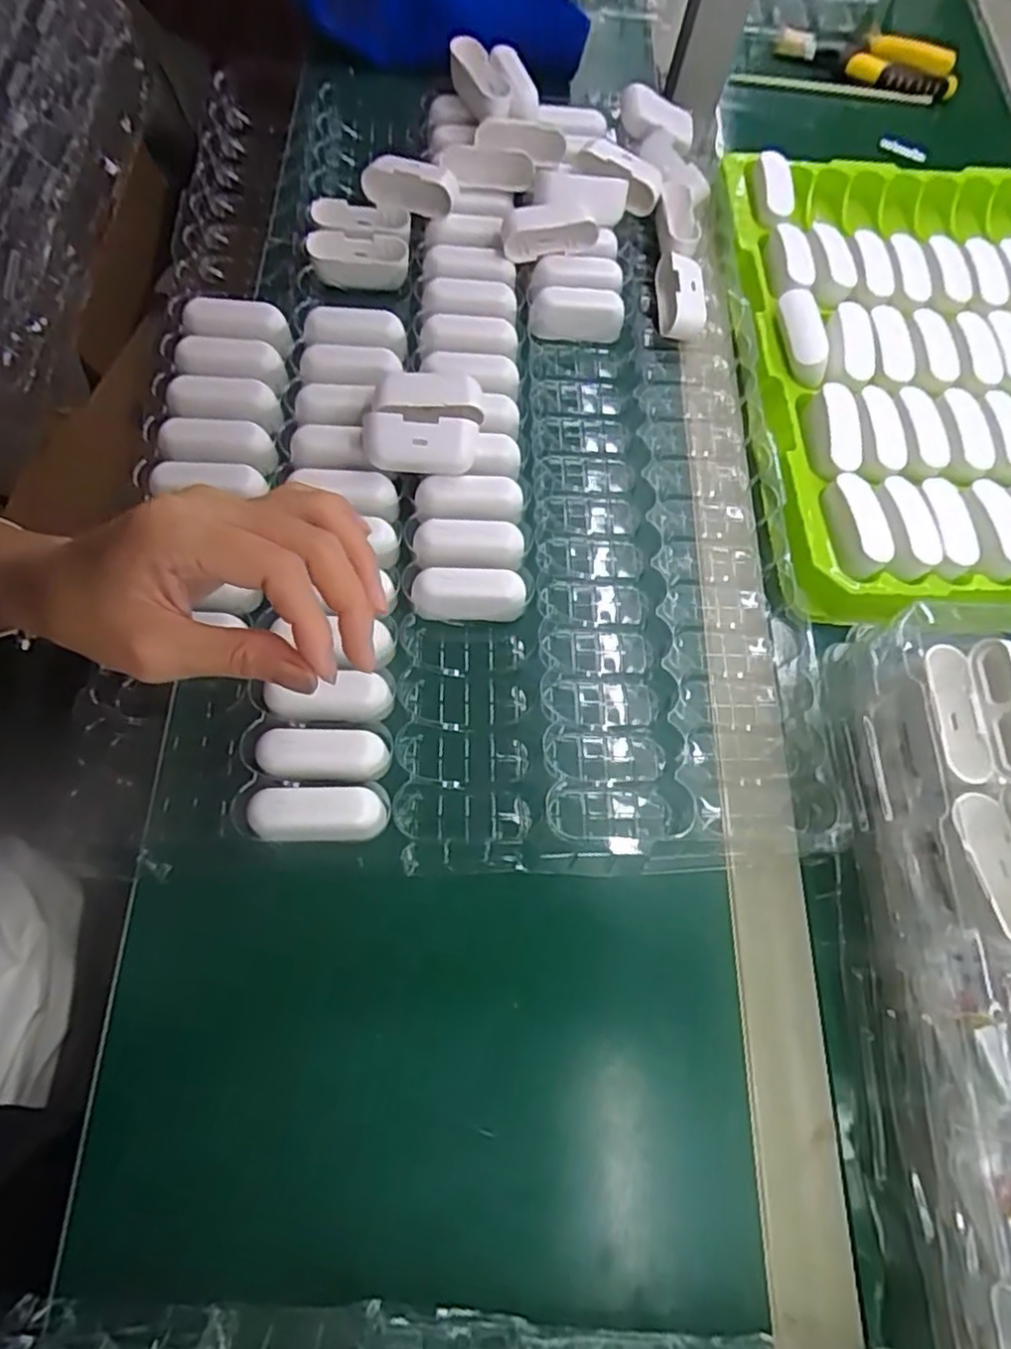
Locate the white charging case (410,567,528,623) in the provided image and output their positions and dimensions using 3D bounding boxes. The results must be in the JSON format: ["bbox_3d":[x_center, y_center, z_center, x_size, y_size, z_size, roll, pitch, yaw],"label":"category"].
[{"bbox_3d":[-0.020,-0.043,0.386,0.062,0.032,0.022,1,66,0],"label":"white charging case"}]

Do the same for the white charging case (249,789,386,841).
[{"bbox_3d":[-0.089,0.068,0.327,0.064,0.020,0.024,3,65,-13],"label":"white charging case"}]

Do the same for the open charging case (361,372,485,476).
[{"bbox_3d":[-0.047,-0.150,0.392,0.064,0.021,0.063,6,69,-4],"label":"open charging case"}]

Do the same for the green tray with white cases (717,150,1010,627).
[{"bbox_3d":[0.443,-0.225,0.487,0.570,0.046,0.405,-1,69,-6],"label":"green tray with white cases"}]

